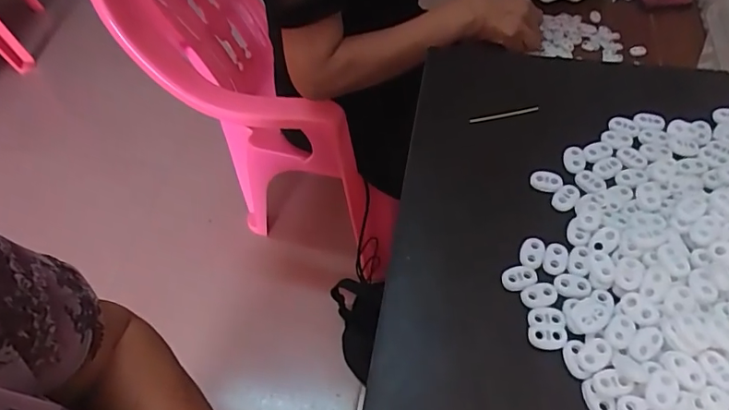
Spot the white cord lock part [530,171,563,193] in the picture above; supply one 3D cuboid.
[{"bbox_3d":[0.131,-0.018,0.379,0.022,0.005,0.013,8,57,10],"label":"white cord lock part"}]

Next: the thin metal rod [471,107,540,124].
[{"bbox_3d":[0.115,-0.073,0.428,0.059,0.004,0.004,-13,56,-4],"label":"thin metal rod"}]

